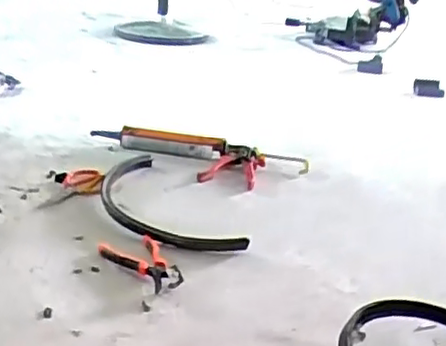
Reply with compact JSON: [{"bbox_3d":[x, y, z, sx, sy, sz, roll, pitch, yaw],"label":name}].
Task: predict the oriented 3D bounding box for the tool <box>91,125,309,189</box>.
[{"bbox_3d":[-0.068,-0.032,1.452,0.514,0.078,0.168,8,22,7],"label":"tool"}]

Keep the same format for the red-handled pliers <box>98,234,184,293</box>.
[{"bbox_3d":[-0.134,0.143,1.032,0.096,0.031,0.166,-6,24,-26],"label":"red-handled pliers"}]

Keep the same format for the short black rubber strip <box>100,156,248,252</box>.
[{"bbox_3d":[-0.139,0.058,1.244,0.184,0.032,0.449,-9,26,-31],"label":"short black rubber strip"}]

